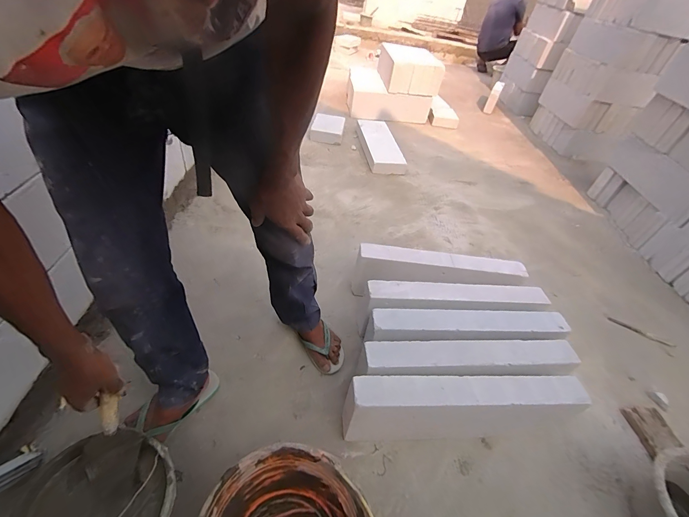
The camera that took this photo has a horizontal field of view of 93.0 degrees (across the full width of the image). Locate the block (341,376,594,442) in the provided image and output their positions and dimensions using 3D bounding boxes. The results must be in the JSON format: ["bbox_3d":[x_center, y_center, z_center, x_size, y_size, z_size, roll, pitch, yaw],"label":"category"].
[{"bbox_3d":[0.335,0.388,0.852,0.652,0.205,0.085,1,45,-7],"label":"block"}]

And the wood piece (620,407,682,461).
[{"bbox_3d":[0.884,0.499,0.930,0.109,0.041,0.152,3,45,-5],"label":"wood piece"}]

